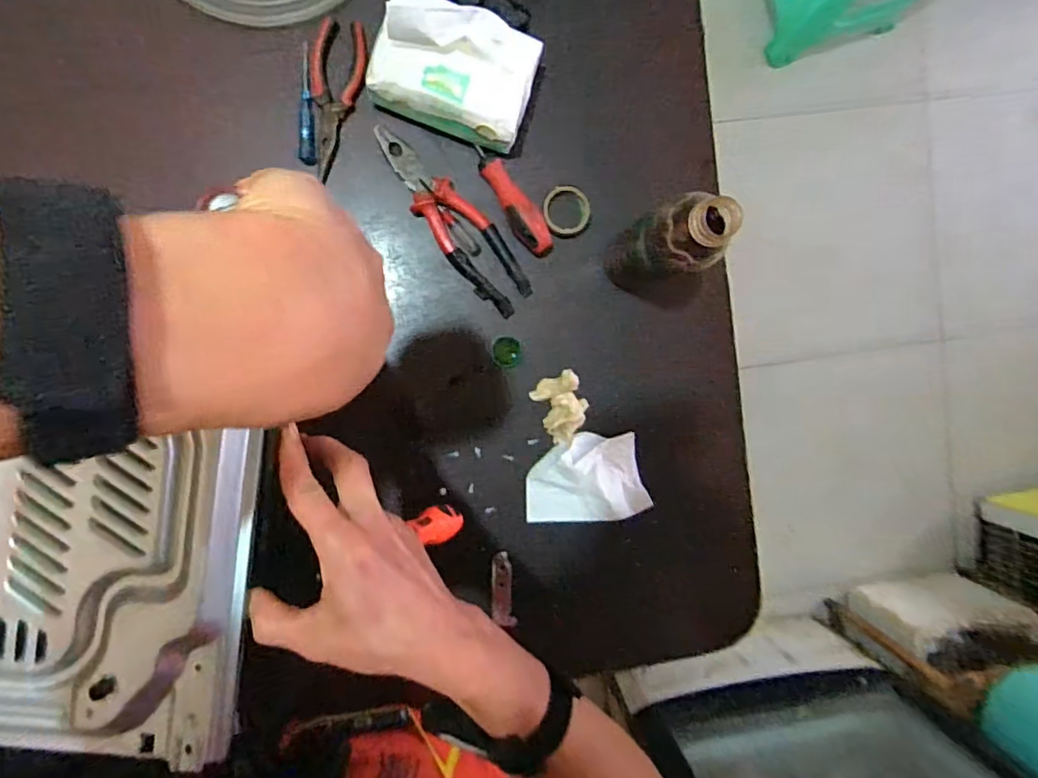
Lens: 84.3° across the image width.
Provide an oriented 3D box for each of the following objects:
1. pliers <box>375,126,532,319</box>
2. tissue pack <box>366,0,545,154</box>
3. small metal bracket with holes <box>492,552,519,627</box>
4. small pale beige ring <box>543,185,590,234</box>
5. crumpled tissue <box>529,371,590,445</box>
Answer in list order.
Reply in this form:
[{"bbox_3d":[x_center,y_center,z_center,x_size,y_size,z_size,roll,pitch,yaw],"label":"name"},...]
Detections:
[{"bbox_3d":[-0.063,-0.166,0.562,0.056,0.027,0.204,-37,97,-2],"label":"pliers"},{"bbox_3d":[-0.056,-0.286,0.509,0.138,0.062,0.090,16,92,-7],"label":"tissue pack"},{"bbox_3d":[-0.018,0.212,0.605,0.024,0.006,0.079,-7,95,-6],"label":"small metal bracket with holes"},{"bbox_3d":[0.047,-0.176,0.571,0.047,0.013,0.044,0,94,-6],"label":"small pale beige ring"},{"bbox_3d":[0.045,0.018,0.582,0.049,0.024,0.064,-29,97,-3],"label":"crumpled tissue"}]

